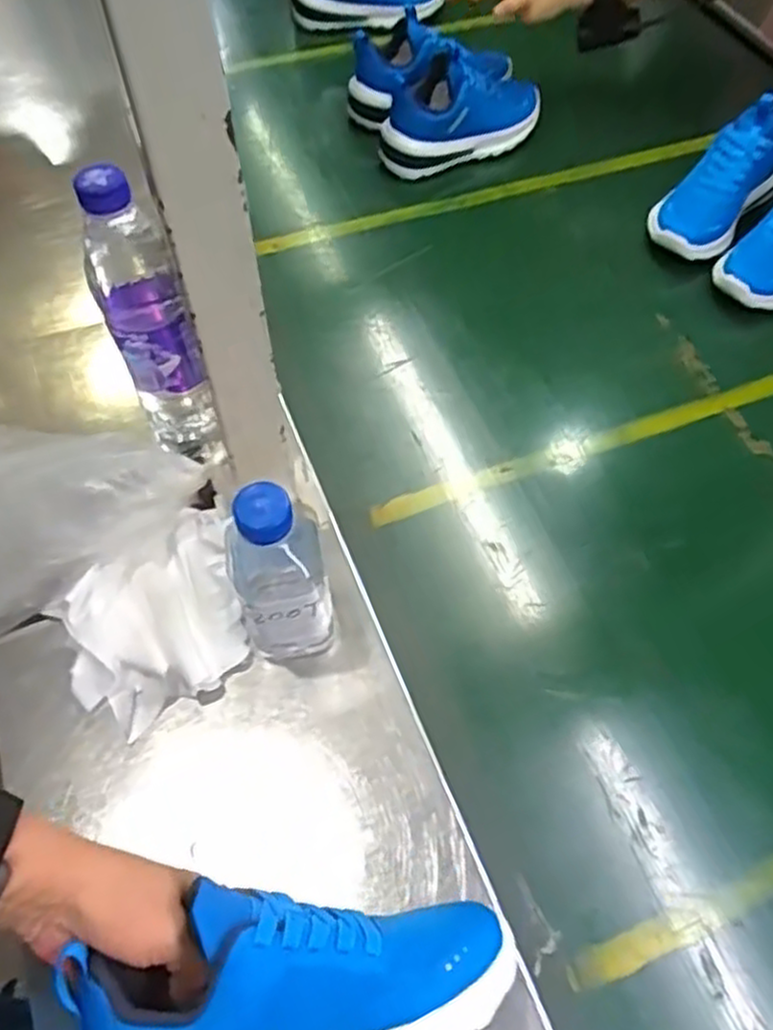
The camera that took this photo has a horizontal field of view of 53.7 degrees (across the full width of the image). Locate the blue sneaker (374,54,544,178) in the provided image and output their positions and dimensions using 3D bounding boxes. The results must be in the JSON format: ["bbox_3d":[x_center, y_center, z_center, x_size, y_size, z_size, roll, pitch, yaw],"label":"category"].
[{"bbox_3d":[0.087,-0.443,0.845,0.196,0.093,0.073,-19,59,-13],"label":"blue sneaker"}]

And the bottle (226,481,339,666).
[{"bbox_3d":[-0.068,0.037,0.484,0.056,0.166,0.059,-16,58,-11],"label":"bottle"}]

